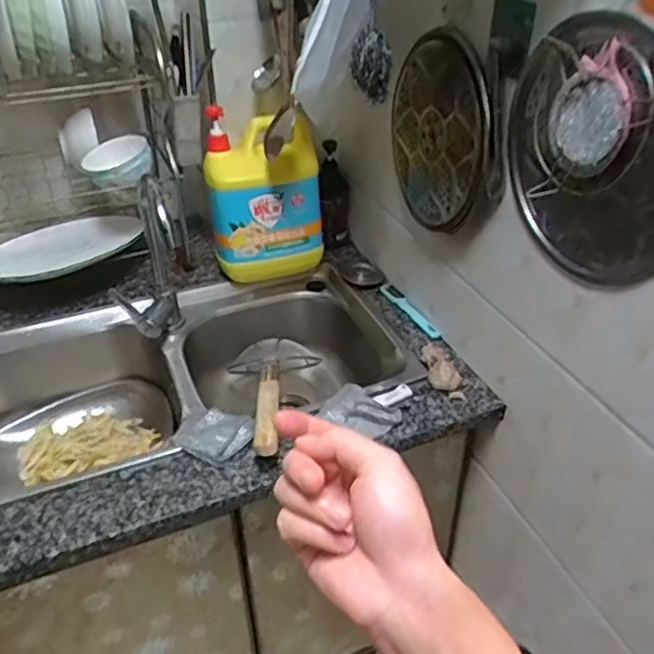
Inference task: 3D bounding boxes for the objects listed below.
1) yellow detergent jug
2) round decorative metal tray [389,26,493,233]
[{"bbox_3d":[-0.109,-0.228,1.163,0.200,0.272,0.112,-9,38,-13],"label":"yellow detergent jug"},{"bbox_3d":[0.155,-0.277,0.920,0.032,0.252,0.263,-9,38,-12],"label":"round decorative metal tray"}]

